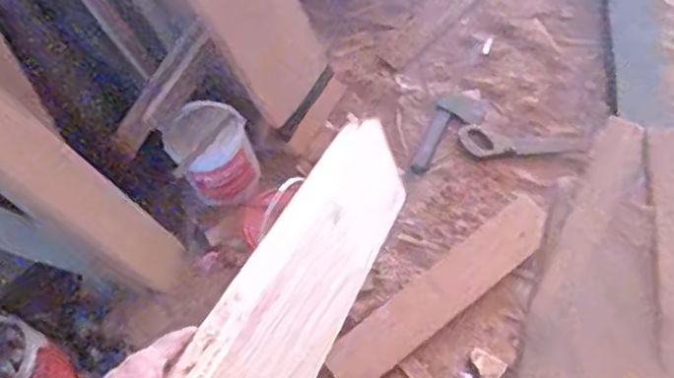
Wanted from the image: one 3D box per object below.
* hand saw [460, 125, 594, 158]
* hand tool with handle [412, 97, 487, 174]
[{"bbox_3d":[0.443,-0.107,1.635,0.310,0.029,0.073,6,54,33],"label":"hand saw"},{"bbox_3d":[0.269,-0.144,1.734,0.124,0.030,0.243,36,80,25],"label":"hand tool with handle"}]

